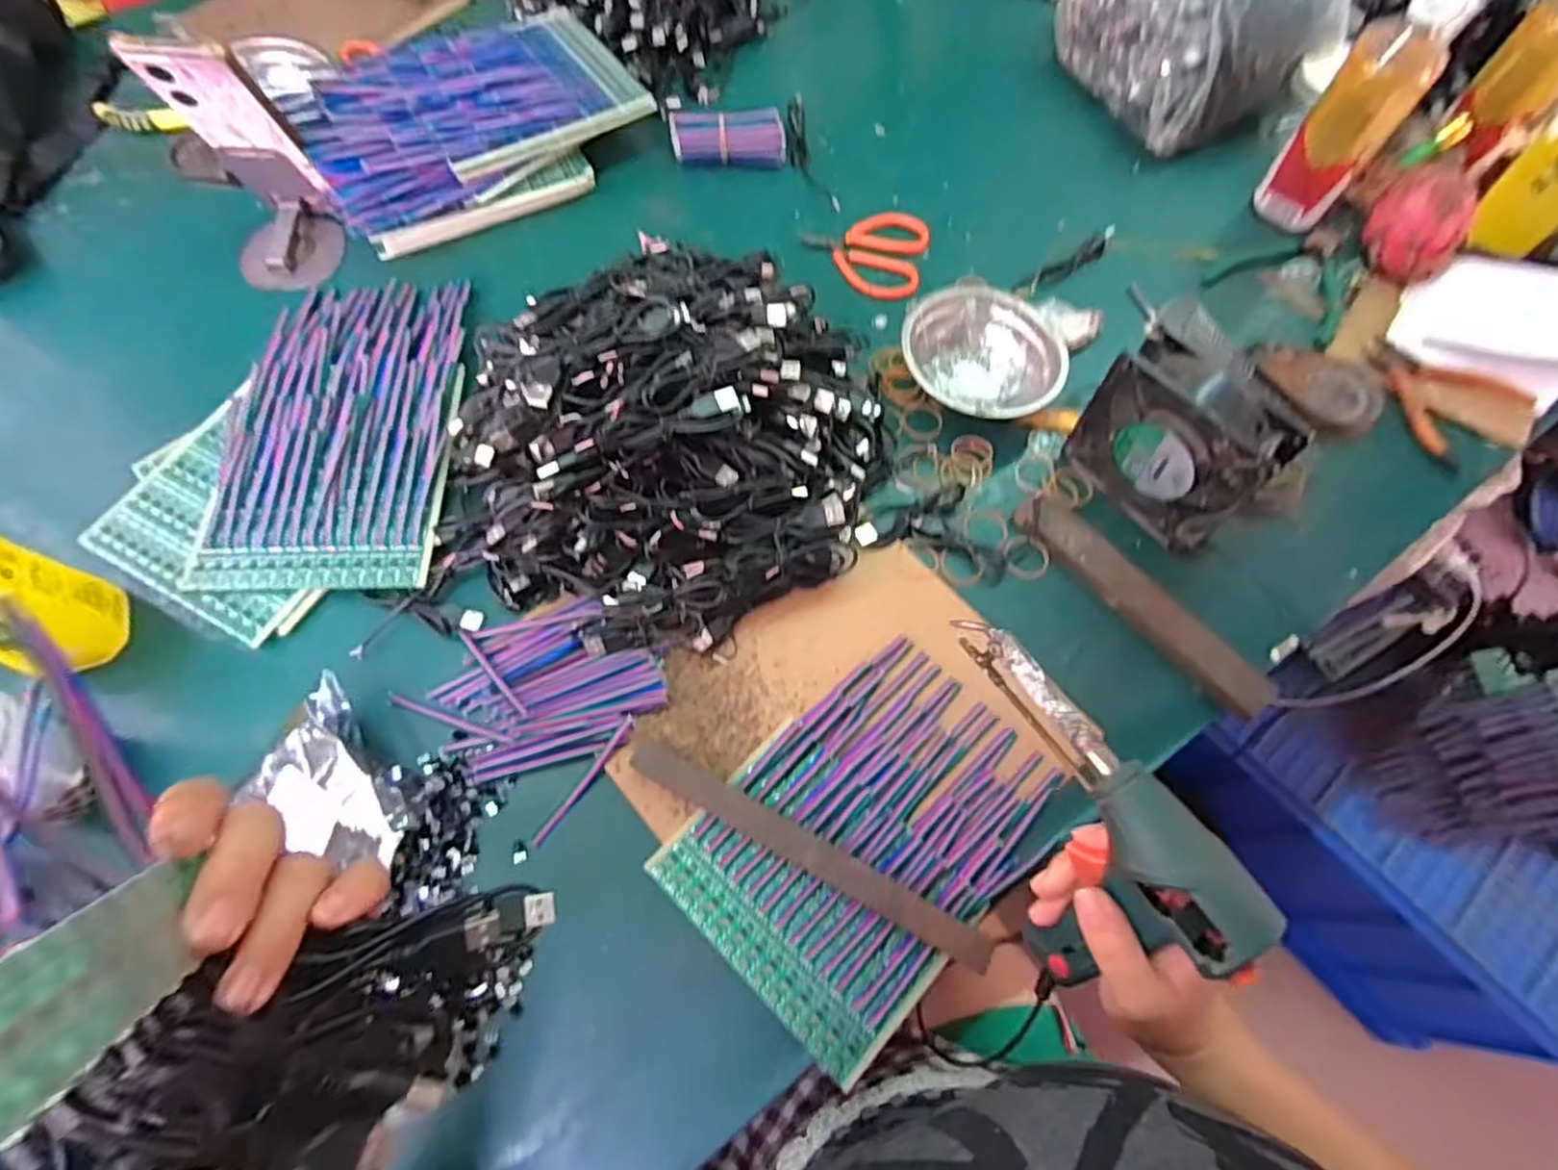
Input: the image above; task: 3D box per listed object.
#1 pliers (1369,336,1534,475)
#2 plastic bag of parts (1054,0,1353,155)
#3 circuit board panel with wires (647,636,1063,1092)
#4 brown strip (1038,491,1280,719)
[{"bbox_3d":[0.533,-0.159,0.591,0.096,0.010,0.112,-38,74,-14],"label":"pliers"},{"bbox_3d":[0.397,-0.550,0.709,0.178,0.111,0.209,-21,68,-9],"label":"plastic bag of parts"},{"bbox_3d":[0.055,0.152,0.452,0.158,0.012,0.220,42,74,14],"label":"circuit board panel with wires"},{"bbox_3d":[0.259,0.011,0.513,0.037,0.017,0.193,-37,73,-14],"label":"brown strip"}]

